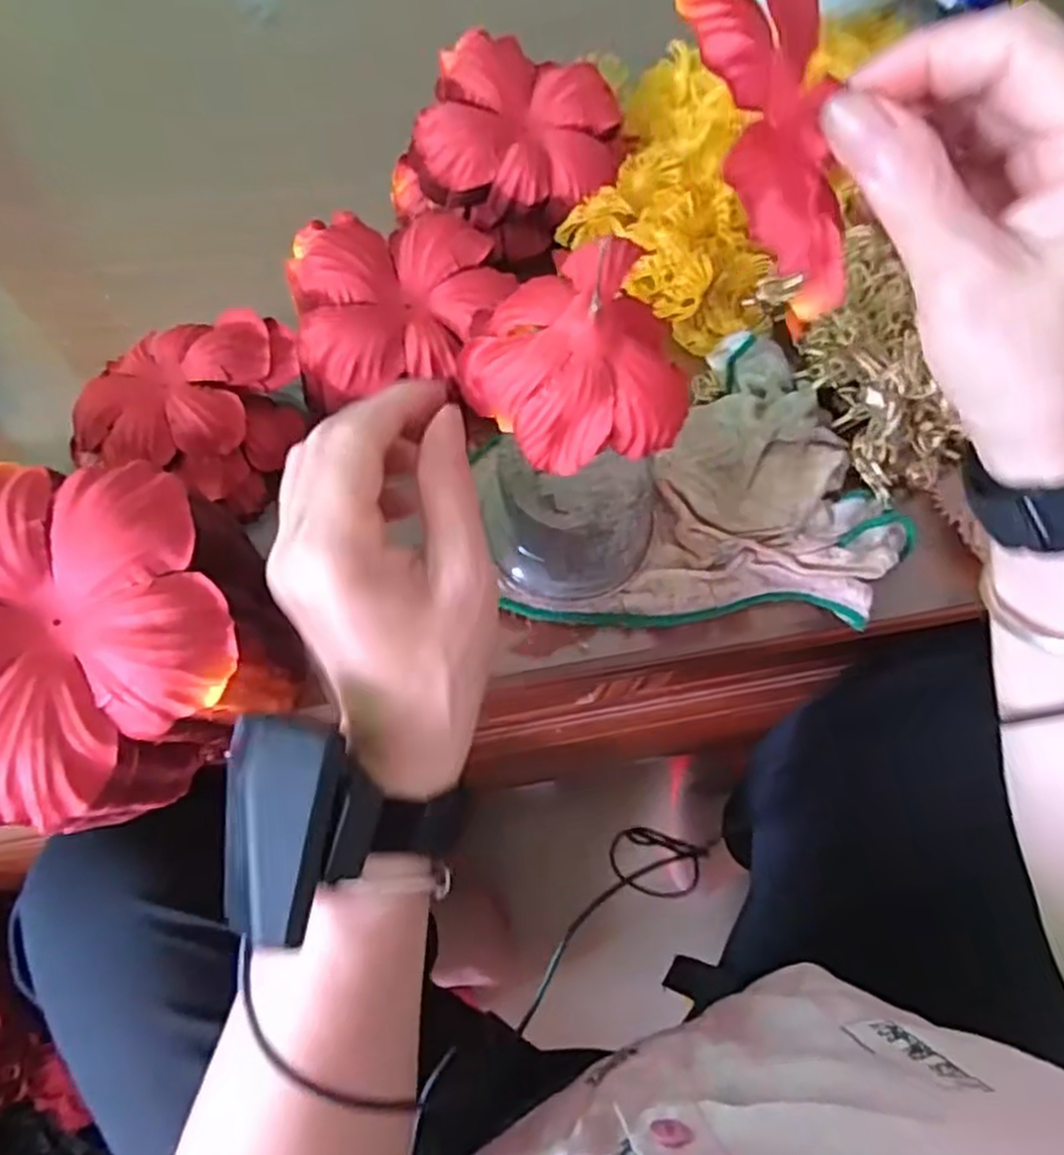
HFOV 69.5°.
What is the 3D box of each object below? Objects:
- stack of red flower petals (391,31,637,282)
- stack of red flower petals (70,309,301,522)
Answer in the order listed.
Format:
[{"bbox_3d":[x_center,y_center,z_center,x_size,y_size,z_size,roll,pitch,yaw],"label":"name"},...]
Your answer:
[{"bbox_3d":[-0.013,-0.245,0.439,0.120,0.059,0.109,29,71,9],"label":"stack of red flower petals"},{"bbox_3d":[-0.169,-0.088,0.383,0.099,0.042,0.092,14,69,3],"label":"stack of red flower petals"}]

